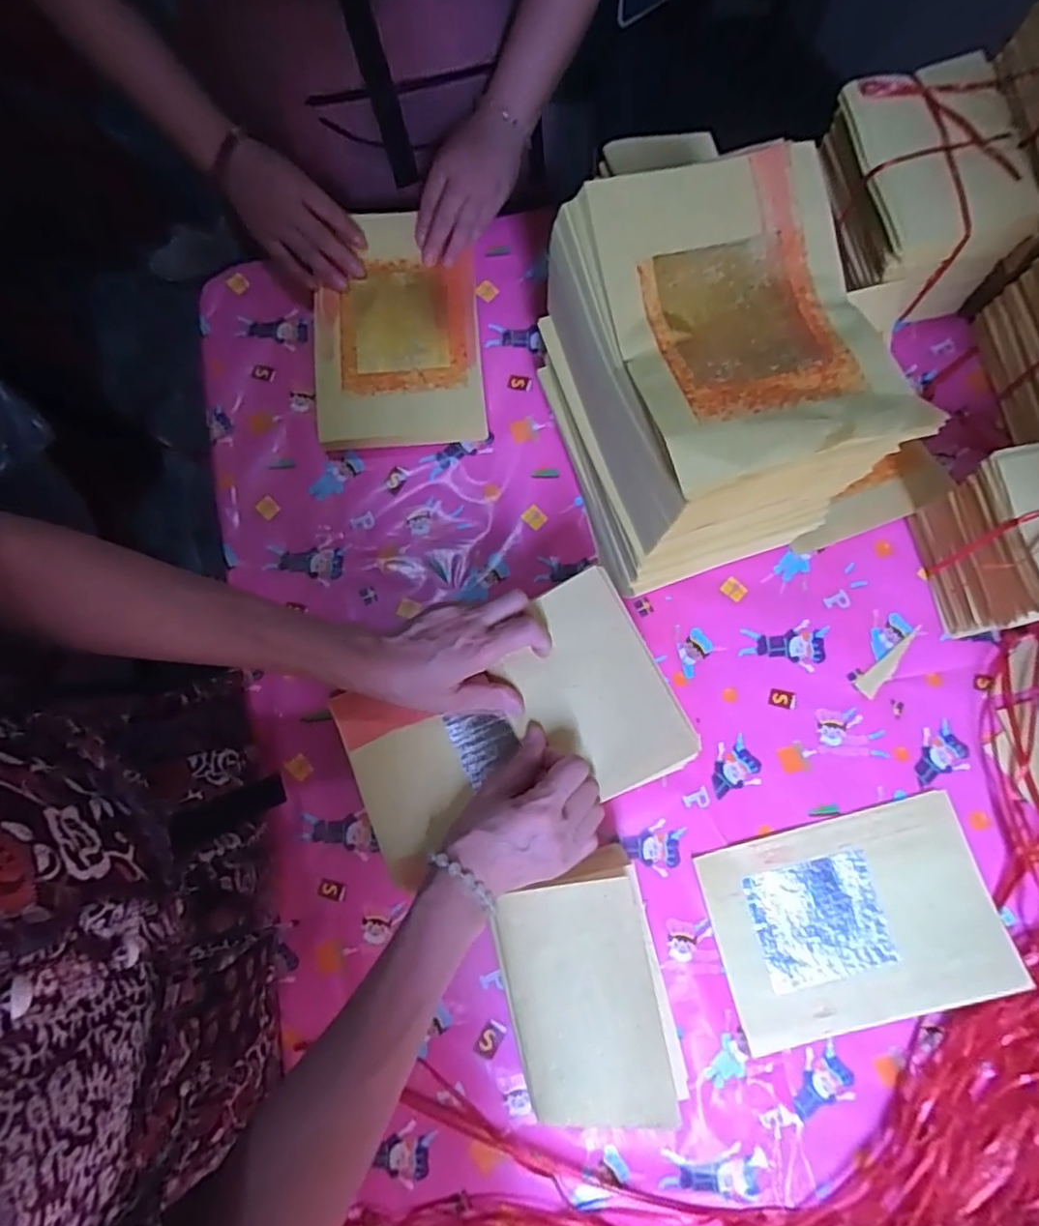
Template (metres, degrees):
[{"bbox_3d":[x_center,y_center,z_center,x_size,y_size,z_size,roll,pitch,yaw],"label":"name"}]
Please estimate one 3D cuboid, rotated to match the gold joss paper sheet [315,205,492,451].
[{"bbox_3d":[-0.119,-0.274,0.638,0.156,0.020,0.227,-5,85,1],"label":"gold joss paper sheet"}]

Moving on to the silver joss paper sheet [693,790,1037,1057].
[{"bbox_3d":[0.279,0.254,0.548,0.224,0.010,0.158,-15,77,-1],"label":"silver joss paper sheet"}]

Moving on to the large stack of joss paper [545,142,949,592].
[{"bbox_3d":[0.134,-0.169,0.499,0.172,0.200,0.234,-17,79,-4],"label":"large stack of joss paper"}]

